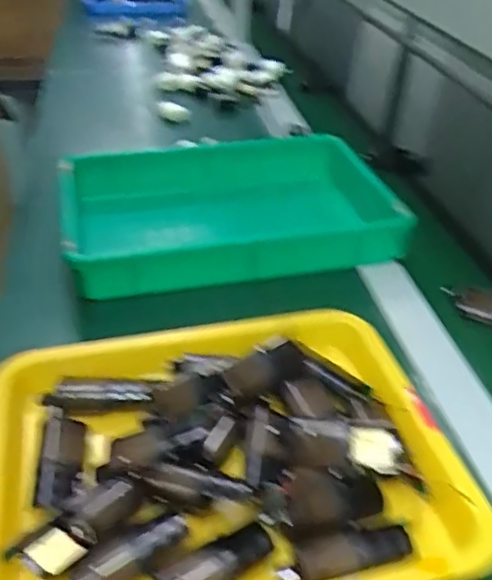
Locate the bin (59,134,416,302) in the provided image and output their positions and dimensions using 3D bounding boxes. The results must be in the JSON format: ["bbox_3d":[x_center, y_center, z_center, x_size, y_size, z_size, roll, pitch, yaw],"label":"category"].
[{"bbox_3d":[-0.024,-0.090,0.732,0.367,0.081,0.247,-6,37,-11],"label":"bin"}]

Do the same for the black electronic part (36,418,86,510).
[{"bbox_3d":[-0.133,0.121,0.436,0.026,0.017,0.077,-2,37,-7],"label":"black electronic part"}]

